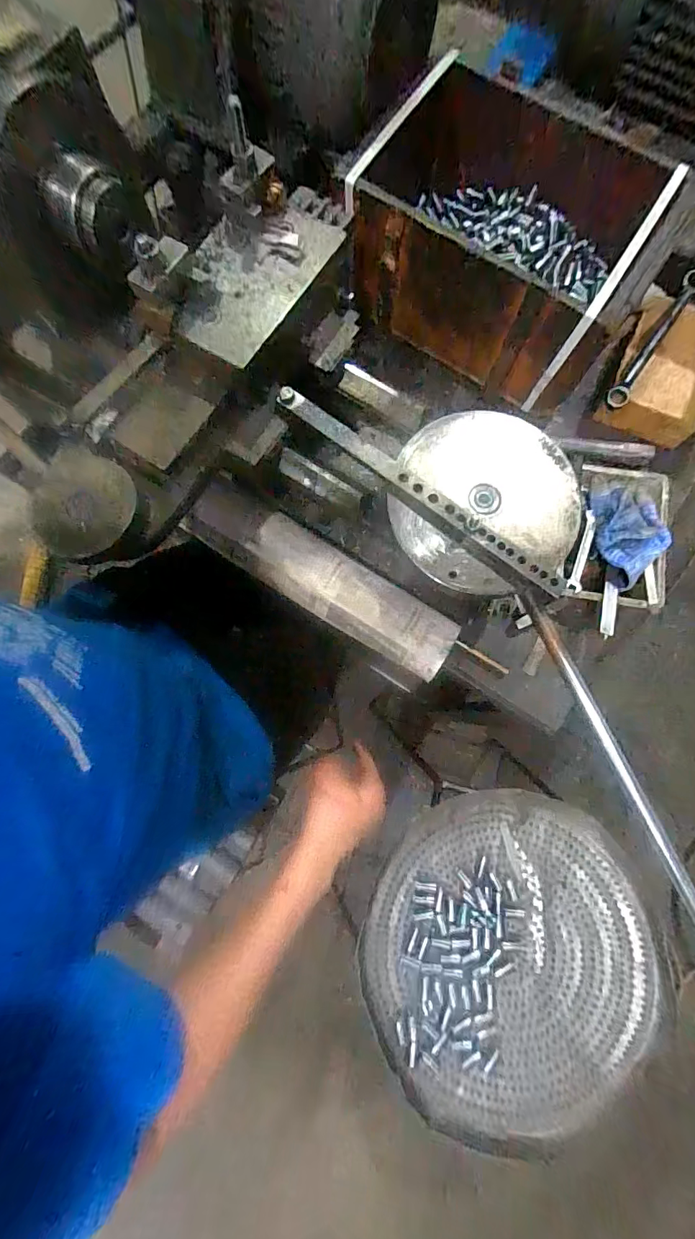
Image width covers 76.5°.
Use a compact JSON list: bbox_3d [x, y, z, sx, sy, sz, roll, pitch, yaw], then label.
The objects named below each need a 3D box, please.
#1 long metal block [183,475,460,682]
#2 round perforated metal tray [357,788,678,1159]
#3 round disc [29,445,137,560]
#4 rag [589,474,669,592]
[{"bbox_3d":[-0.033,-0.052,0.545,0.355,0.052,0.080,33,80,6],"label":"long metal block"},{"bbox_3d":[0.209,0.429,0.569,0.372,0.034,0.369,0,79,-1],"label":"round perforated metal tray"},{"bbox_3d":[-0.244,-0.112,0.404,0.092,0.015,0.103,-18,80,-4],"label":"round disc"},{"bbox_3d":[0.336,-0.103,0.529,0.080,0.031,0.140,9,79,1],"label":"rag"}]

